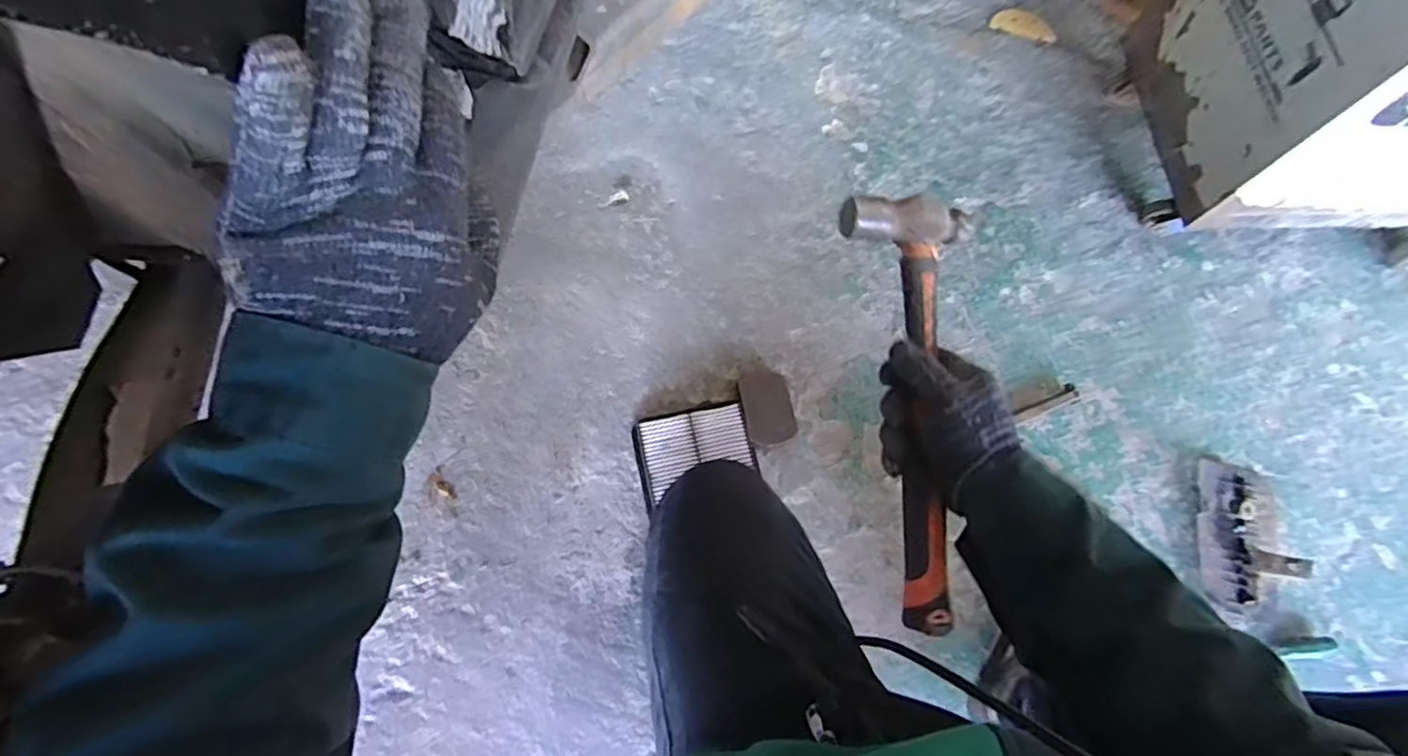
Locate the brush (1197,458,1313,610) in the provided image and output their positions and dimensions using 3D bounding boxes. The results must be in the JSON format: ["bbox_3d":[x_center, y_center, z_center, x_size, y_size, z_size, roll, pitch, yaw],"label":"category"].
[{"bbox_3d":[0.740,0.206,0.888,0.096,0.077,0.195,15,71,3],"label":"brush"}]

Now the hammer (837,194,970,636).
[{"bbox_3d":[0.167,0.022,0.508,0.099,0.025,0.330,-2,83,-3],"label":"hammer"}]

